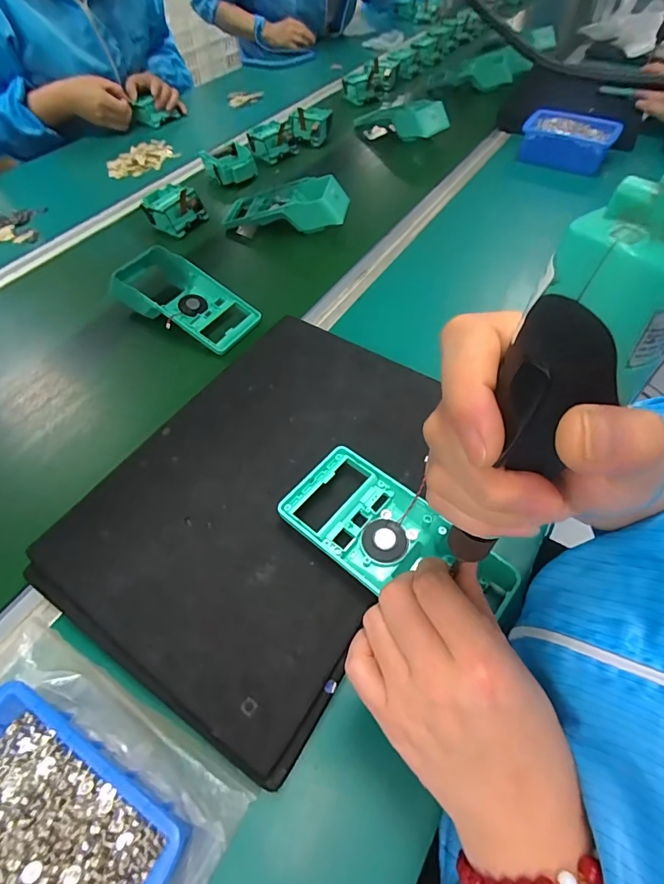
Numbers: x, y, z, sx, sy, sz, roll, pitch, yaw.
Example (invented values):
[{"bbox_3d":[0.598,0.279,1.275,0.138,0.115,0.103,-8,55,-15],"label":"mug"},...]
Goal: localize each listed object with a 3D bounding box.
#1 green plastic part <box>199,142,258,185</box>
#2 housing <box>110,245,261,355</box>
[{"bbox_3d":[-0.181,-0.491,0.771,0.072,0.040,0.087,-34,59,-22],"label":"green plastic part"},{"bbox_3d":[-0.195,-0.184,0.548,0.210,0.057,0.090,27,58,20],"label":"housing"}]

